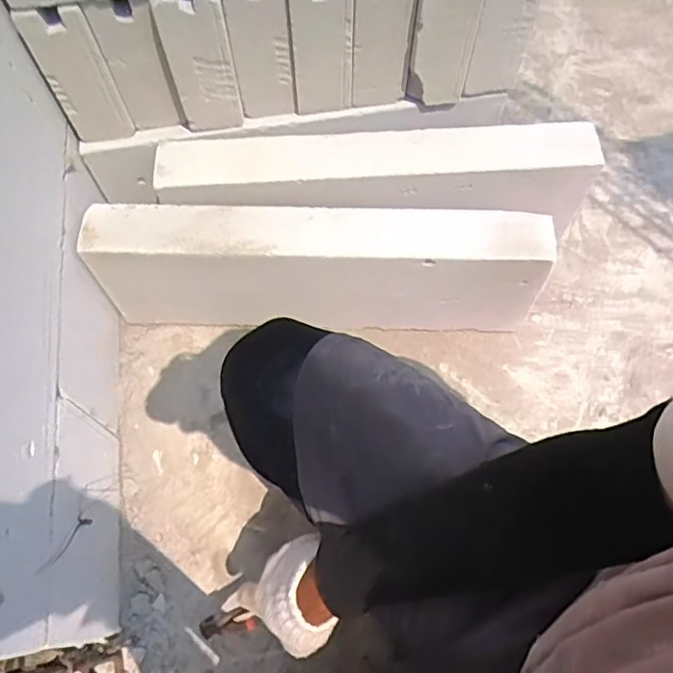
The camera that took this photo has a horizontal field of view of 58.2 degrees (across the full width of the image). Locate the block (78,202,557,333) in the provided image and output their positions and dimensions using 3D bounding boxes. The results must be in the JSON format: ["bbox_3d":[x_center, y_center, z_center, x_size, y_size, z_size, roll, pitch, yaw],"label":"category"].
[{"bbox_3d":[-0.023,-0.086,0.841,0.587,0.213,0.080,1,66,0],"label":"block"}]

